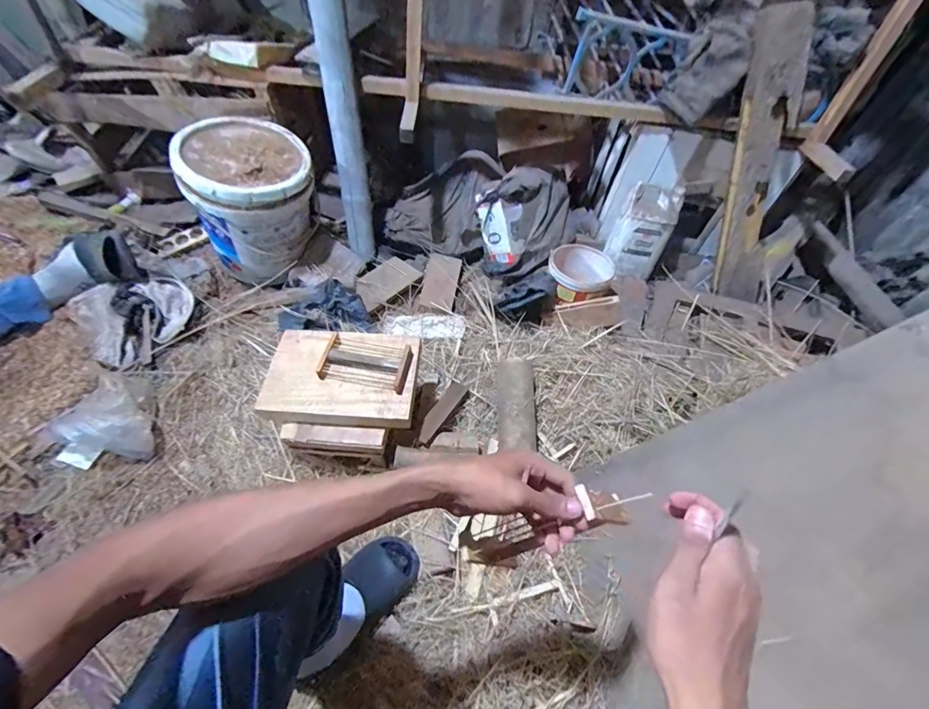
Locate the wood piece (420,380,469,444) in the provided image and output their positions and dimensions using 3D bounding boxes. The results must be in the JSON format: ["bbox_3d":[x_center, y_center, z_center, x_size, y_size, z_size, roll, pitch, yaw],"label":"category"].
[{"bbox_3d":[-0.047,0.122,0.923,0.045,0.019,0.215,22,35,11],"label":"wood piece"}]

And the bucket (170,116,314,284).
[{"bbox_3d":[-0.546,-0.387,1.090,0.291,0.332,0.276,-22,56,-23],"label":"bucket"}]

